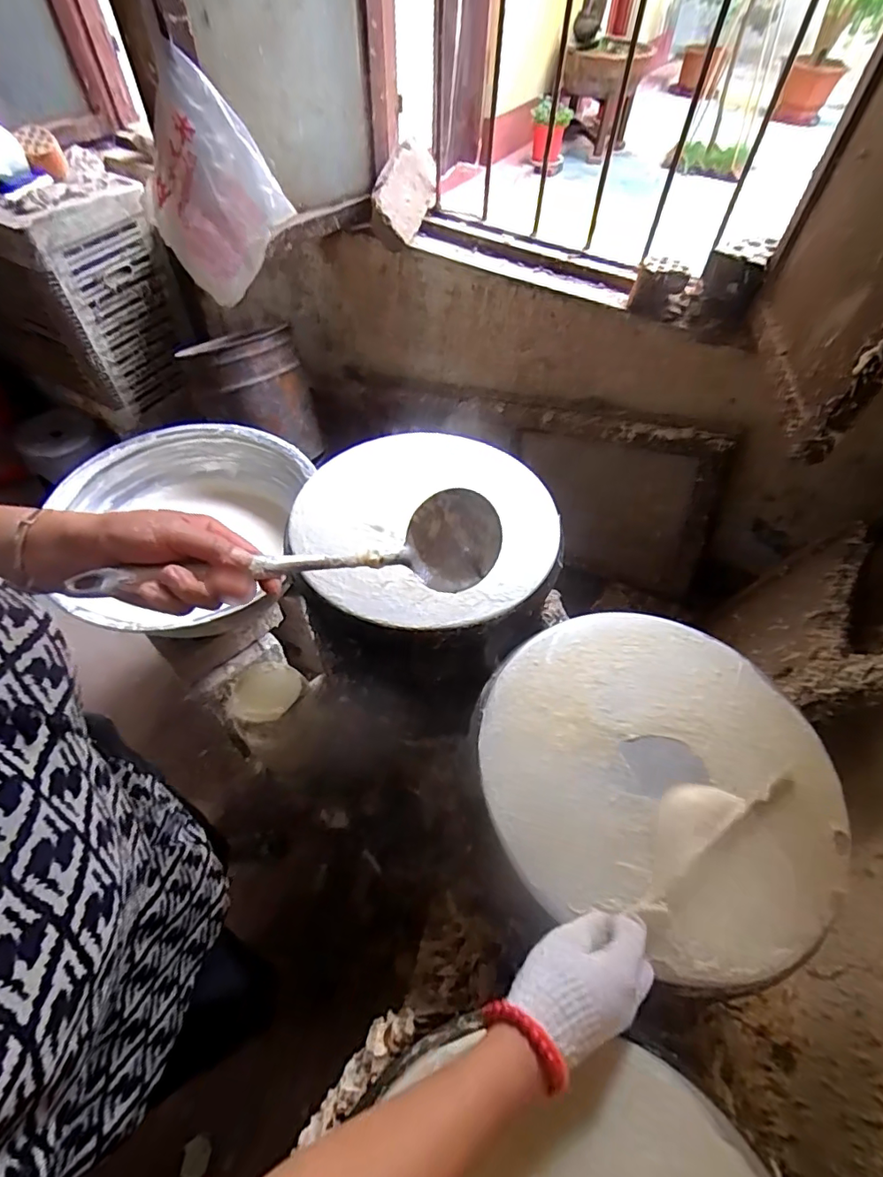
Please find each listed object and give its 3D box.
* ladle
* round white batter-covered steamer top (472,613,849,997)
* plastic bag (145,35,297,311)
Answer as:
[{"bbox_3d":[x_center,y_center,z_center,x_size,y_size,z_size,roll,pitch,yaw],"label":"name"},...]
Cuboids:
[{"bbox_3d":[-0.108,-0.025,0.432,0.327,0.060,0.086,-9,56,-21],"label":"ladle"},{"bbox_3d":[0.224,0.179,0.547,0.361,0.028,0.344,1,55,-2],"label":"round white batter-covered steamer top"},{"bbox_3d":[-0.494,-0.821,1.078,0.328,0.312,0.077,39,35,-18],"label":"plastic bag"}]

